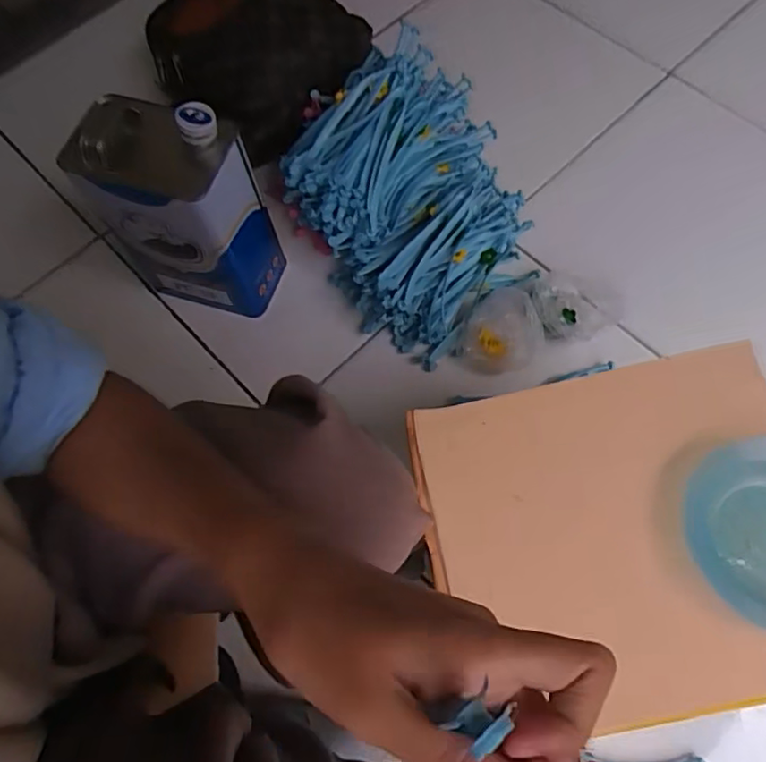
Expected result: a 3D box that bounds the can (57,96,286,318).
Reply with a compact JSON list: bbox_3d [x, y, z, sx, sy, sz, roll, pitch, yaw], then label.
[{"bbox_3d":[-0.233,-0.196,0.700,0.181,0.256,0.103,14,69,9],"label":"can"}]

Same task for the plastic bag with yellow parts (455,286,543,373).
[{"bbox_3d":[0.144,-0.064,0.735,0.099,0.042,0.106,-1,68,3],"label":"plastic bag with yellow parts"}]

